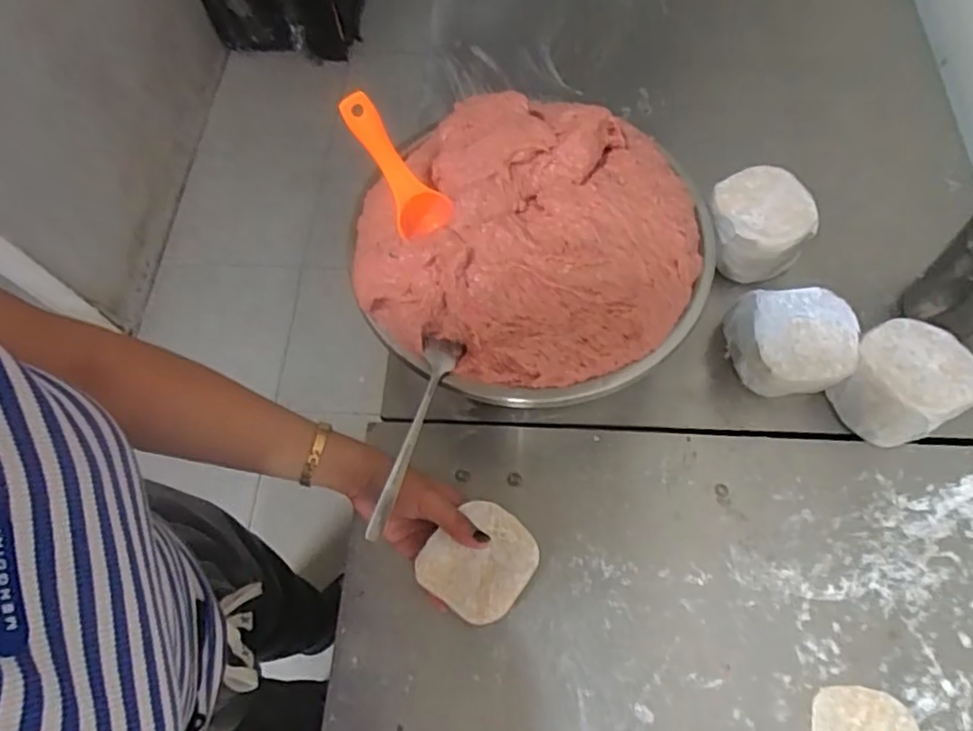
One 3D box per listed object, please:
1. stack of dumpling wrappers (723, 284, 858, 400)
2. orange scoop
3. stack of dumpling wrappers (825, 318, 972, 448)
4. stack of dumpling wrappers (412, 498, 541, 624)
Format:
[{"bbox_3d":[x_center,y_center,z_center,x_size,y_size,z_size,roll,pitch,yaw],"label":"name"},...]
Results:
[{"bbox_3d":[0.260,-0.014,0.534,0.090,0.075,0.087,-3,65,2],"label":"stack of dumpling wrappers"},{"bbox_3d":[-0.064,-0.134,0.414,0.037,0.102,0.025,-47,38,-17],"label":"orange scoop"},{"bbox_3d":[0.345,0.016,0.514,0.082,0.075,0.088,-31,67,-11],"label":"stack of dumpling wrappers"},{"bbox_3d":[-0.005,0.149,0.469,0.076,0.012,0.081,35,72,17],"label":"stack of dumpling wrappers"}]

